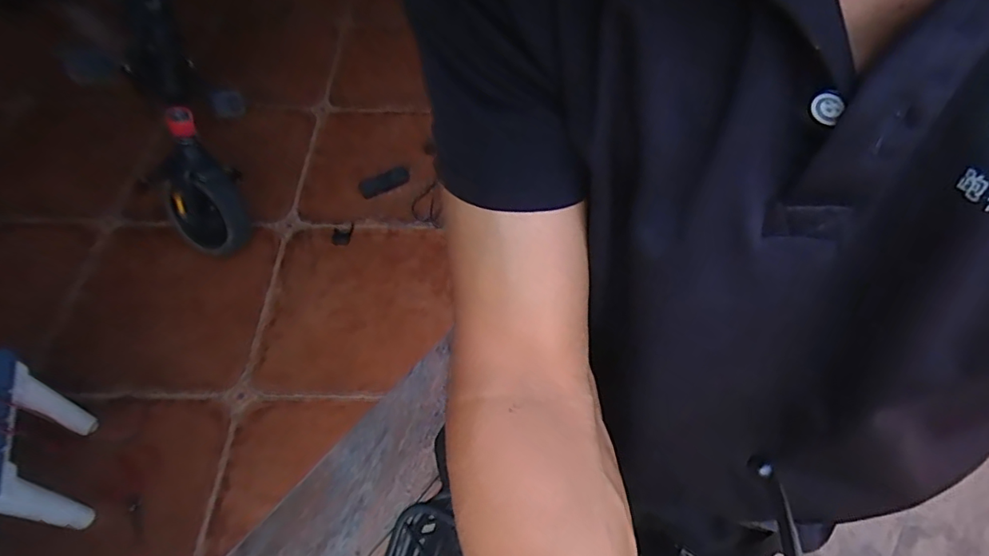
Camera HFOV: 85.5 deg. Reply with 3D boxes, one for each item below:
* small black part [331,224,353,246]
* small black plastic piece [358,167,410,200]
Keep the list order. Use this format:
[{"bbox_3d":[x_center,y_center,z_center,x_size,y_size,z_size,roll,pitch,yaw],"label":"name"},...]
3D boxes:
[{"bbox_3d":[-0.396,-0.111,1.390,0.049,0.012,0.065,3,56,-1],"label":"small black part"},{"bbox_3d":[-0.306,-0.267,1.488,0.144,0.020,0.054,-29,61,-19],"label":"small black plastic piece"}]

